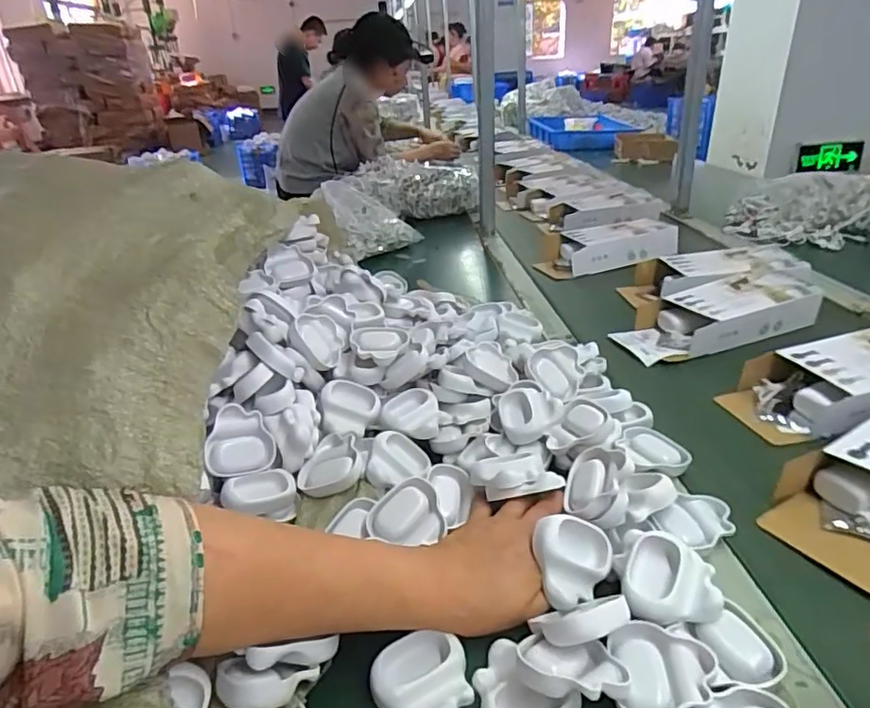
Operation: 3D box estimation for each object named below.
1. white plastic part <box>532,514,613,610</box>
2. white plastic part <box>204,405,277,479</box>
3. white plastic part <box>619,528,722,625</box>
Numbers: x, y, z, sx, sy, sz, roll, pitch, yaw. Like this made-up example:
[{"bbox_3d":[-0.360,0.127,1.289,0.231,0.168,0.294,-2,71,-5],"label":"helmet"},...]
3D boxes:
[{"bbox_3d":[0.095,0.148,0.414,0.056,0.023,0.064,44,63,0],"label":"white plastic part"},{"bbox_3d":[-0.180,0.080,0.519,0.062,0.063,0.020,-4,-20,-36],"label":"white plastic part"},{"bbox_3d":[0.162,0.155,0.396,0.059,0.026,0.057,2,28,6],"label":"white plastic part"}]

